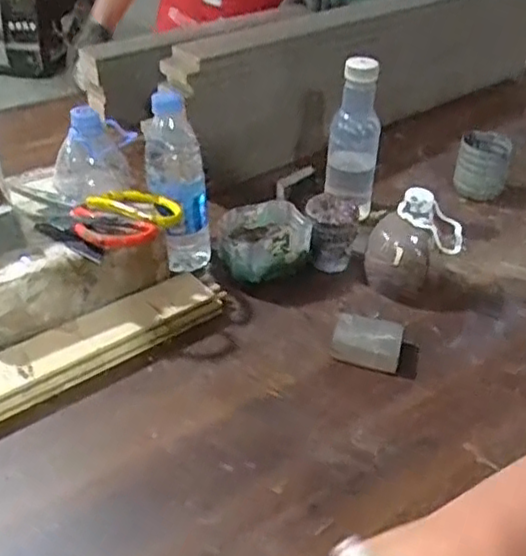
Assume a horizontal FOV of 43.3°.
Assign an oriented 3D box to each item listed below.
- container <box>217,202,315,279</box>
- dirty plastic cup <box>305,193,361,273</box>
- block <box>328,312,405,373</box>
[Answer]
[{"bbox_3d":[0.002,-0.038,0.797,0.111,0.063,0.098,-2,38,-5],"label":"container"},{"bbox_3d":[0.085,-0.057,0.809,0.062,0.075,0.056,0,38,-4],"label":"dirty plastic cup"},{"bbox_3d":[0.110,0.065,0.696,0.072,0.025,0.054,15,40,16],"label":"block"}]

